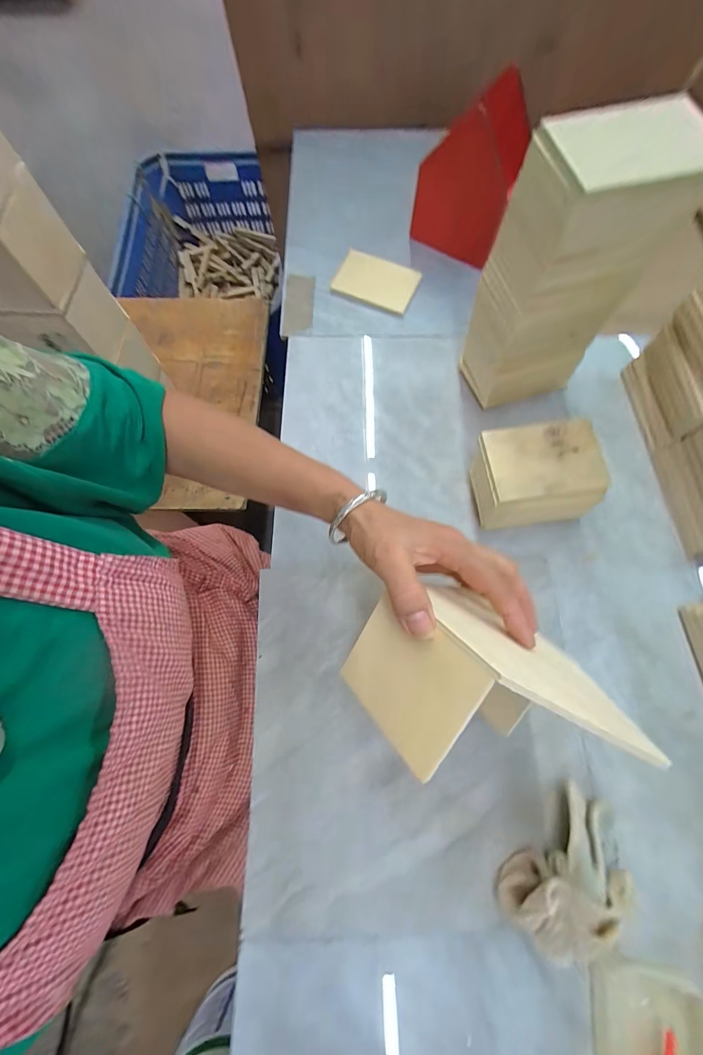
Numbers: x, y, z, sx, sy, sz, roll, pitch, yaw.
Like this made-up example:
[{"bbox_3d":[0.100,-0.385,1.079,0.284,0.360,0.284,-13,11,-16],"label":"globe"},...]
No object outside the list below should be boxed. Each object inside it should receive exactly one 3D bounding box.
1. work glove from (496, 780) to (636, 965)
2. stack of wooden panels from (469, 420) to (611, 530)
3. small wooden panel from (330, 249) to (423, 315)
[{"bbox_3d":[0.180,0.276,0.281,0.083,0.055,0.114,42,77,12],"label":"work glove"},{"bbox_3d":[0.181,-0.051,0.381,0.120,0.072,0.083,-6,72,-2],"label":"stack of wooden panels"},{"bbox_3d":[0.034,-0.339,0.504,0.109,0.009,0.075,21,83,3],"label":"small wooden panel"}]

